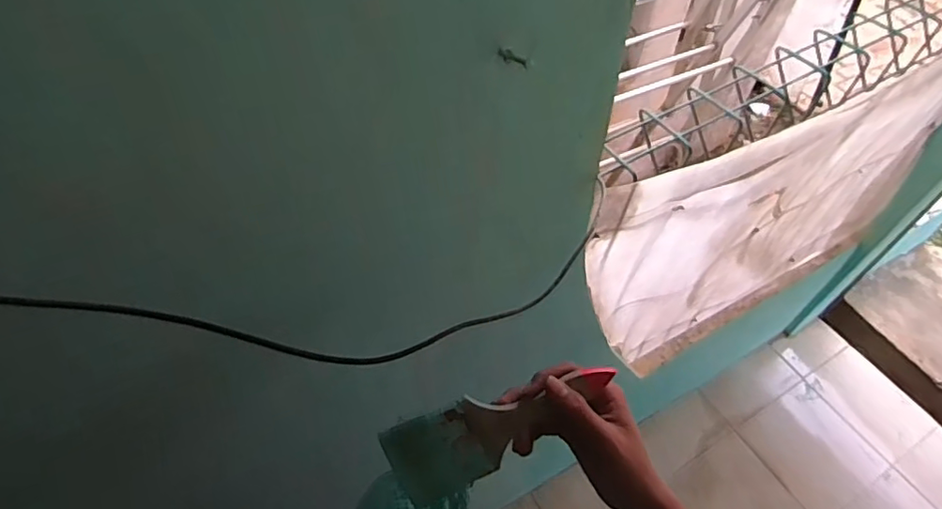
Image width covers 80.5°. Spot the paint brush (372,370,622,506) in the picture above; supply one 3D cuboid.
[{"bbox_3d":[0.025,0.138,0.445,0.185,0.013,0.063,-20,87,-5],"label":"paint brush"}]

